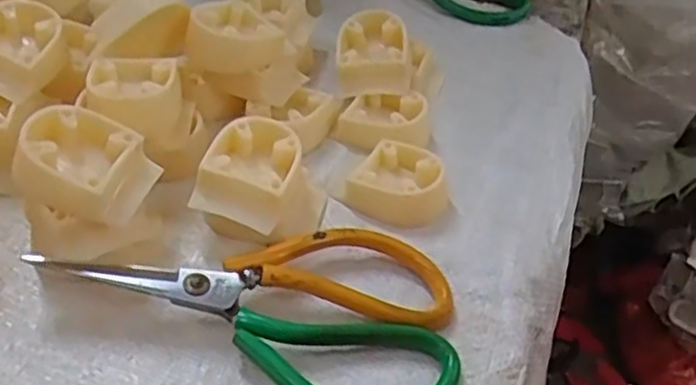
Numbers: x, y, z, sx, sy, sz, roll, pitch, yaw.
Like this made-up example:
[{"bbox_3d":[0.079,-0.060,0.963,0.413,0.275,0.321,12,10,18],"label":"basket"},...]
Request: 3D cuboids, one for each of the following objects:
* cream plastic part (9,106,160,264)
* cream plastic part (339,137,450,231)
[{"bbox_3d":[-0.125,0.002,0.353,0.058,0.066,0.057,8,42,2],"label":"cream plastic part"},{"bbox_3d":[0.030,-0.006,0.409,0.052,0.022,0.043,23,45,18],"label":"cream plastic part"}]

